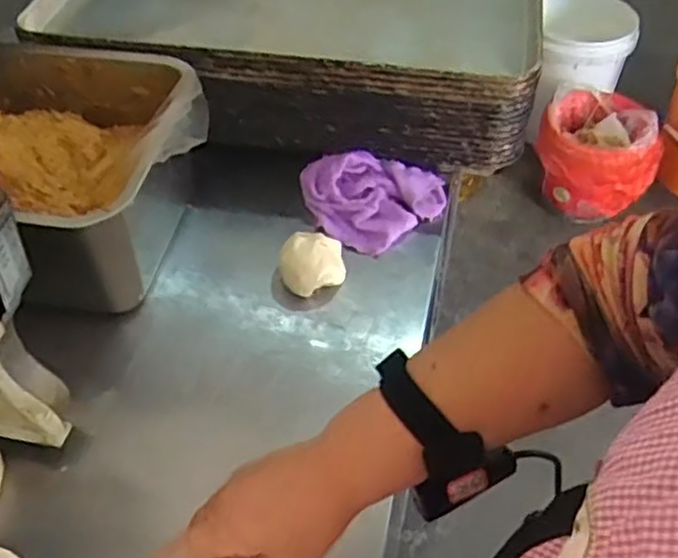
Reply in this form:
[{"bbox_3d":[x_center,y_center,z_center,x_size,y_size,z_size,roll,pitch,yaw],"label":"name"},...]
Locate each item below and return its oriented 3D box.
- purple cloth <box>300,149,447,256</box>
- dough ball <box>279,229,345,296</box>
[{"bbox_3d":[0.048,-0.099,0.799,0.151,0.052,0.112,-32,55,-24],"label":"purple cloth"},{"bbox_3d":[-0.028,-0.013,0.727,0.066,0.048,0.054,-4,48,-2],"label":"dough ball"}]

